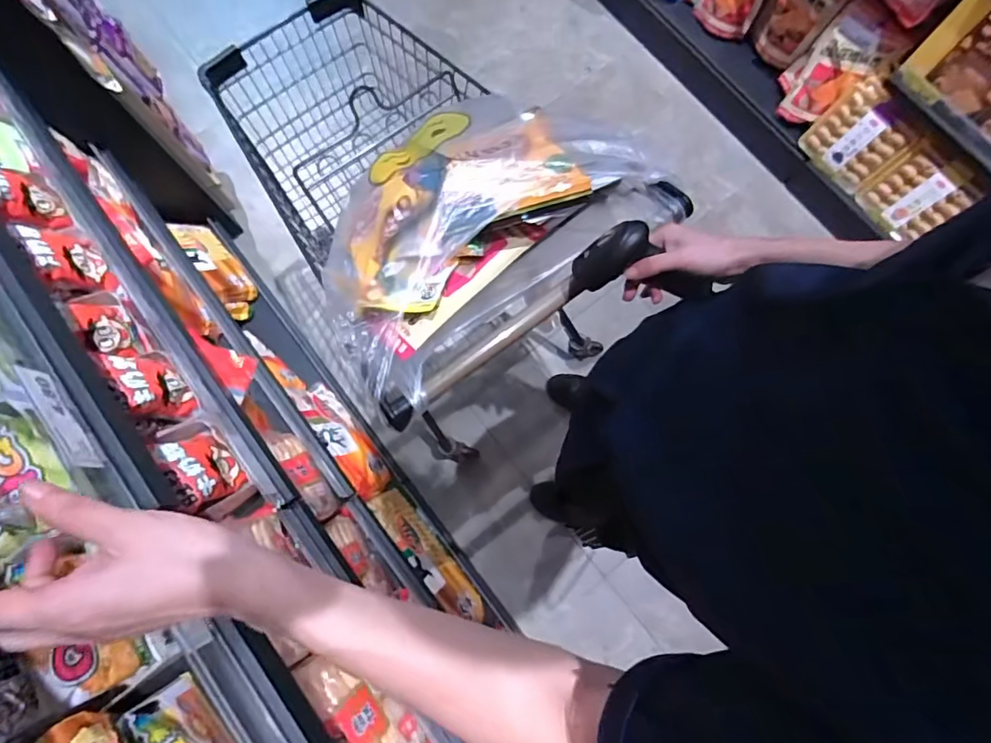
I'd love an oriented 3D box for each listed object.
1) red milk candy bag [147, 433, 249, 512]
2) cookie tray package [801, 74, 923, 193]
[{"bbox_3d":[-0.333,0.107,0.590,0.040,0.099,0.092,-38,81,-9],"label":"red milk candy bag"},{"bbox_3d":[1.018,-0.656,1.460,0.066,0.246,0.225,-37,82,-23],"label":"cookie tray package"}]

